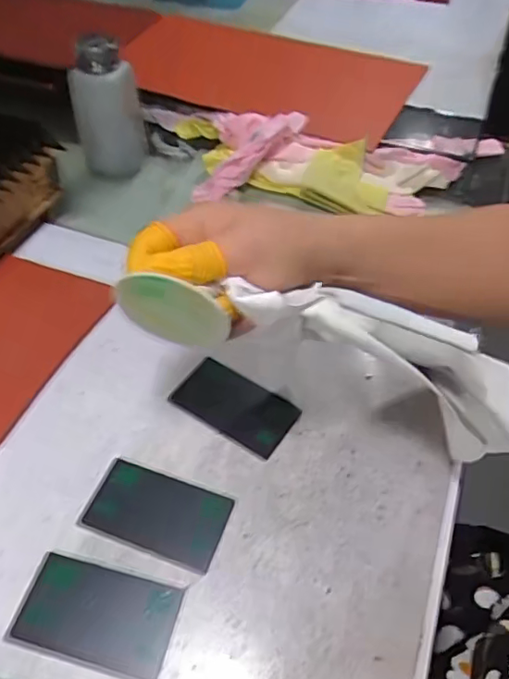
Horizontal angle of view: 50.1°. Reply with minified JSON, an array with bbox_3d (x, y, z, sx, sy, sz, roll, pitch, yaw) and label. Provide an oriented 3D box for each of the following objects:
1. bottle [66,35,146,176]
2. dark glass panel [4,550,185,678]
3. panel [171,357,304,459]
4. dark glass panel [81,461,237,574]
[{"bbox_3d":[-0.142,-0.222,0.533,0.064,0.127,0.047,-11,50,-9],"label":"bottle"},{"bbox_3d":[-0.088,0.152,0.301,0.086,0.004,0.049,11,50,10],"label":"dark glass panel"},{"bbox_3d":[-0.013,0.045,0.386,0.082,0.008,0.048,26,54,21],"label":"panel"},{"bbox_3d":[-0.060,0.106,0.338,0.084,0.004,0.049,16,51,13],"label":"dark glass panel"}]

